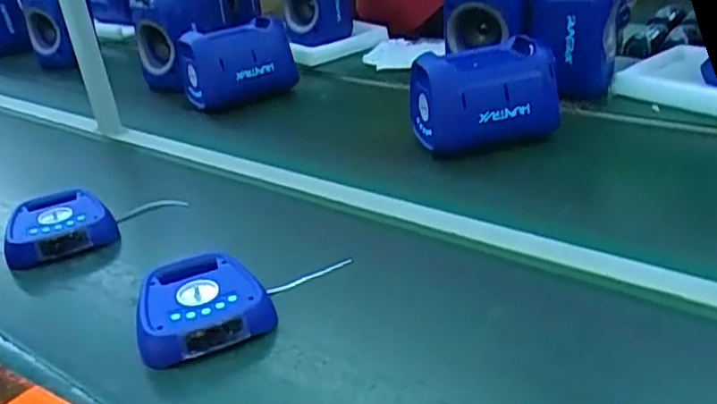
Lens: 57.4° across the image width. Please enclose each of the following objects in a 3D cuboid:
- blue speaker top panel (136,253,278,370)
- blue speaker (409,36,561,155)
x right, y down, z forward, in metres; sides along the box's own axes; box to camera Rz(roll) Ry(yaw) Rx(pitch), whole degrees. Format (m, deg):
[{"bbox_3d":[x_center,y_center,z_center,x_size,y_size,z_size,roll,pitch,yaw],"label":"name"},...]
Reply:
[{"bbox_3d":[-0.201,0.125,0.827,0.167,0.064,0.150,-14,30,-16],"label":"blue speaker top panel"},{"bbox_3d":[0.204,-0.177,1.073,0.228,0.157,0.104,-8,29,-5],"label":"blue speaker"}]

